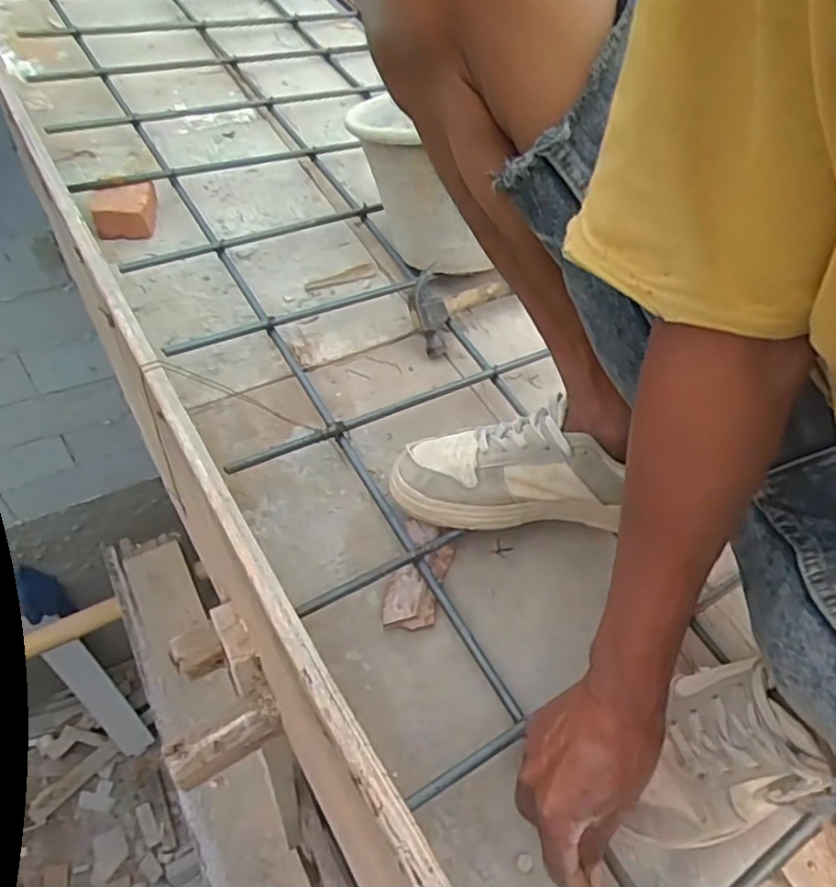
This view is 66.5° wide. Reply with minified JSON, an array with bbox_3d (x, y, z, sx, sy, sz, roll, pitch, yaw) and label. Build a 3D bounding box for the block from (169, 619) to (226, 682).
[{"bbox_3d":[-0.224,0.212,0.648,0.050,0.050,0.034,-14,58,-18],"label":"block"}]

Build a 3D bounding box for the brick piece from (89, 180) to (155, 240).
[{"bbox_3d":[-0.365,-0.292,0.792,0.075,0.041,0.056,-11,57,-16],"label":"brick piece"}]

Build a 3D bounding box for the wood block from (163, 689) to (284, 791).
[{"bbox_3d":[-0.180,0.278,0.598,0.103,0.025,0.040,-23,61,-23],"label":"wood block"}]

